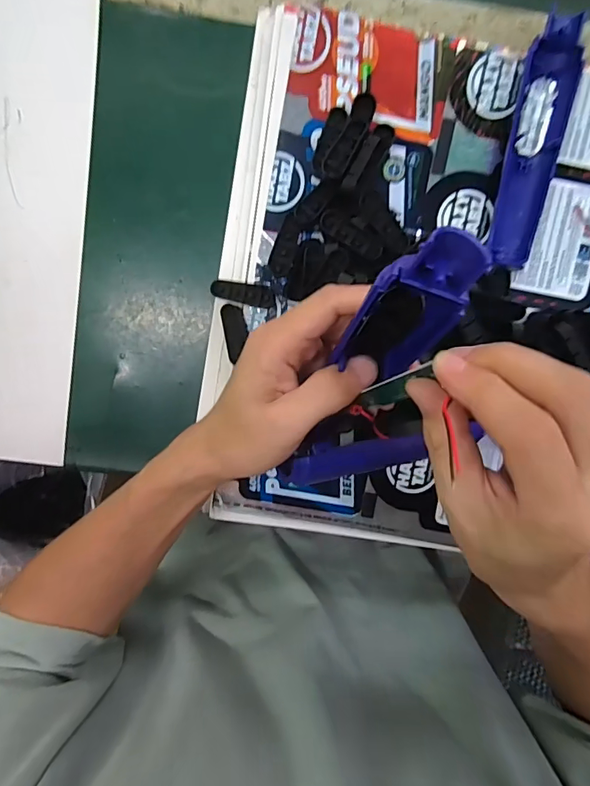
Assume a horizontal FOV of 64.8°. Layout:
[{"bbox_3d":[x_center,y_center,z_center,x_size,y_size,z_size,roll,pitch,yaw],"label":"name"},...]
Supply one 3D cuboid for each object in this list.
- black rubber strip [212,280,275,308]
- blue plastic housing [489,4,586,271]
[{"bbox_3d":[-0.039,-0.075,0.351,0.048,0.004,0.015,8,97,3],"label":"black rubber strip"},{"bbox_3d":[0.171,-0.176,0.335,0.040,0.023,0.167,7,96,-2],"label":"blue plastic housing"}]

